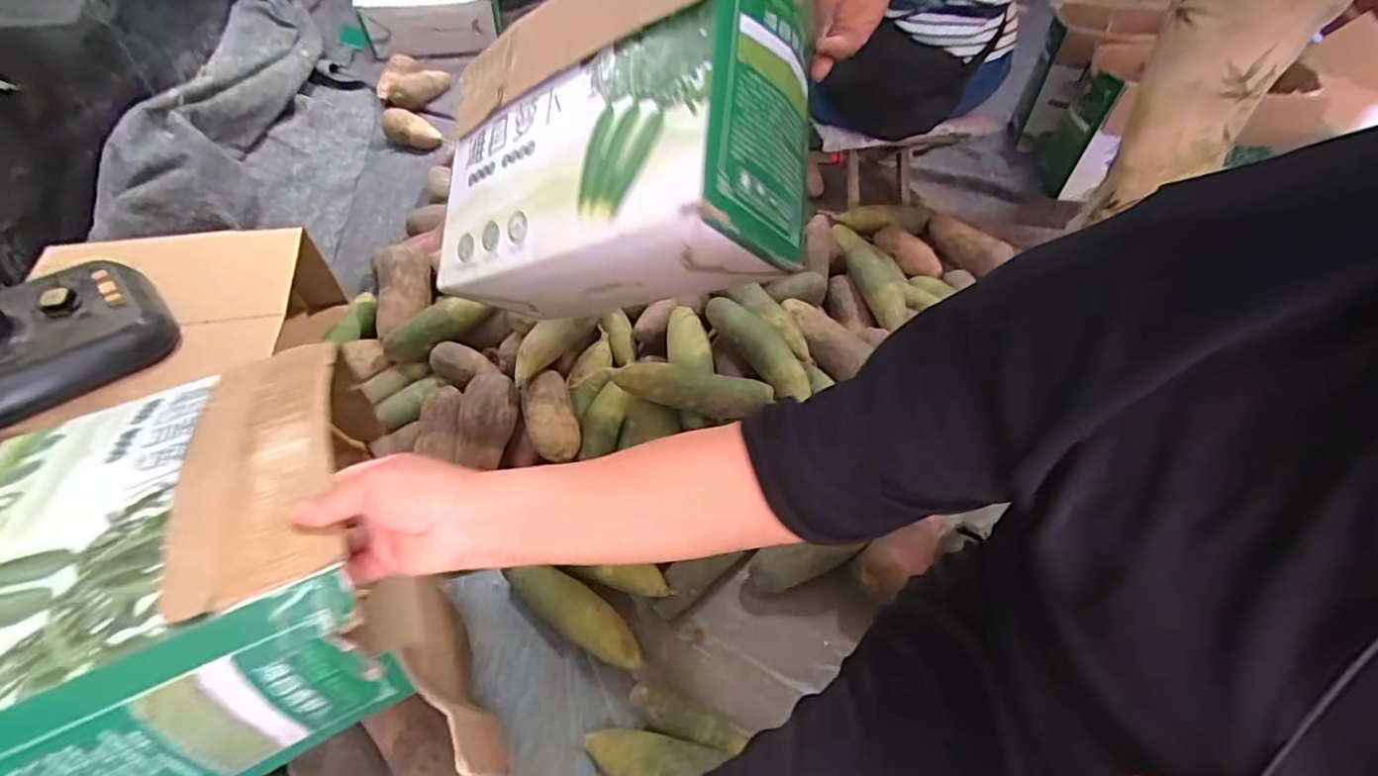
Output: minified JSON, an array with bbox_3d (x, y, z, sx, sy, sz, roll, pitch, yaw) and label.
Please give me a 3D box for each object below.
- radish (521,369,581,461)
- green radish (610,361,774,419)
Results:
[{"bbox_3d":[-0.188,0.040,0.820,0.065,0.055,0.117,-15,54,-13],"label":"radish"},{"bbox_3d":[0.000,0.003,0.764,0.200,0.042,0.047,8,52,5],"label":"green radish"}]

